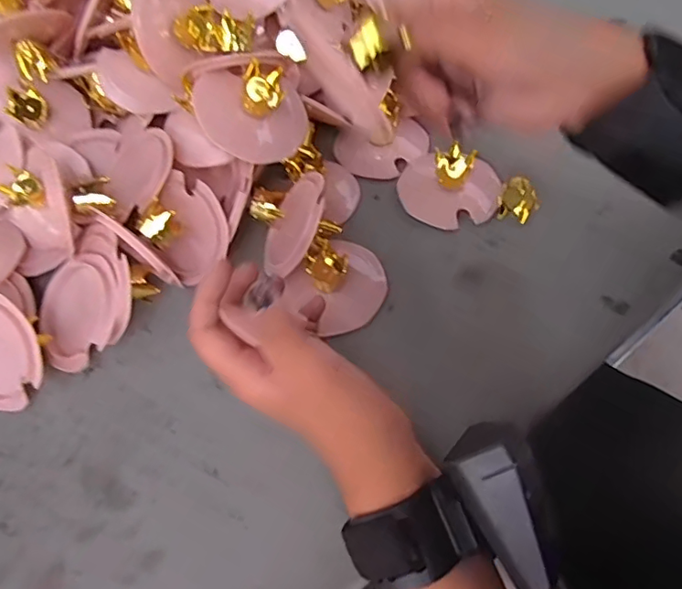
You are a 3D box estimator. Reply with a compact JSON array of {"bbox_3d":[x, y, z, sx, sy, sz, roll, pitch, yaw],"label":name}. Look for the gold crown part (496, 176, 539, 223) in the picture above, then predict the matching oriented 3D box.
[{"bbox_3d":[0.130,-0.070,0.397,0.027,0.024,0.022,10,59,11],"label":"gold crown part"}]

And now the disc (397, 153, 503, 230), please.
[{"bbox_3d":[0.081,-0.078,0.414,0.075,0.012,0.060,14,70,14],"label":"disc"}]

